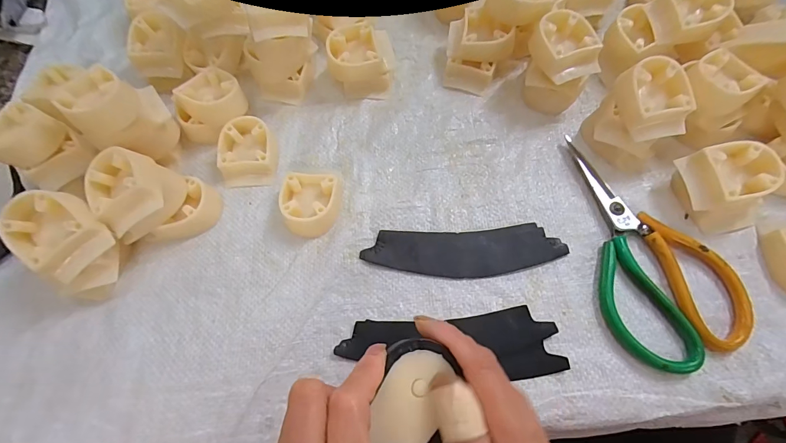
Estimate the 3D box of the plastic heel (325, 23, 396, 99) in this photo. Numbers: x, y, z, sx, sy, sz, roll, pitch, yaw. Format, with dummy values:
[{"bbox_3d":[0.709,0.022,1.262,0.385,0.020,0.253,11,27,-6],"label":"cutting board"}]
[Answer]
[{"bbox_3d":[-0.029,-0.154,0.361,0.059,0.040,0.056,-10,67,-2],"label":"plastic heel"}]

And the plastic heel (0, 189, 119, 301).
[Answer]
[{"bbox_3d":[-0.238,0.020,0.277,0.060,0.065,0.061,30,71,14],"label":"plastic heel"}]

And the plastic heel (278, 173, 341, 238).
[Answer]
[{"bbox_3d":[-0.069,-0.015,0.312,0.046,0.021,0.051,4,67,4],"label":"plastic heel"}]

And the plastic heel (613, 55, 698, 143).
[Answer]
[{"bbox_3d":[0.206,-0.097,0.302,0.046,0.033,0.061,-13,92,-3],"label":"plastic heel"}]

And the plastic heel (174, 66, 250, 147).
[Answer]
[{"bbox_3d":[-0.168,-0.106,0.345,0.048,0.038,0.061,39,73,17],"label":"plastic heel"}]

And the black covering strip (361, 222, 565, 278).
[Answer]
[{"bbox_3d":[0.057,0.024,0.300,0.154,0.006,0.040,-3,67,1],"label":"black covering strip"}]

